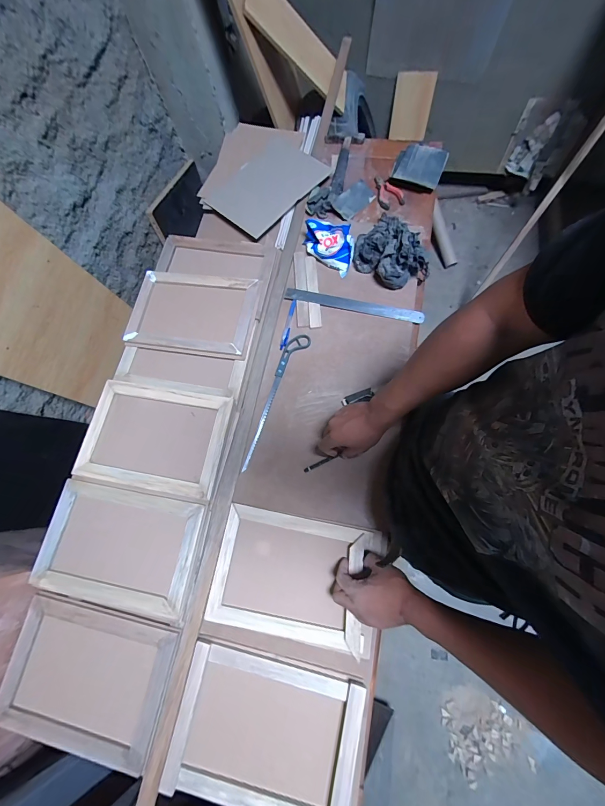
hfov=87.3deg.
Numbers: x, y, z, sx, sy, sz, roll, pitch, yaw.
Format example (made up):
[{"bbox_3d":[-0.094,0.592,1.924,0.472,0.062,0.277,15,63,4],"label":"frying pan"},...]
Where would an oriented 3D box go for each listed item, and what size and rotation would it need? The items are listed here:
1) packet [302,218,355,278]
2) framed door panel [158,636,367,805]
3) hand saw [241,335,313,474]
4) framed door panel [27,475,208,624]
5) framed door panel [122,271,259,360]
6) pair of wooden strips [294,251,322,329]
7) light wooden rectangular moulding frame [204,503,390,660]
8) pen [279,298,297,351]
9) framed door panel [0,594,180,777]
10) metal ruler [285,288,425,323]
[{"bbox_3d":[0.066,-0.388,0.770,0.149,0.055,0.076,39,78,11],"label":"packet"},{"bbox_3d":[-0.062,0.541,0.517,0.295,0.033,0.207,8,74,10],"label":"framed door panel"},{"bbox_3d":[-0.068,-0.015,0.699,0.047,0.011,0.324,24,75,9],"label":"hand saw"},{"bbox_3d":[-0.351,0.272,0.601,0.303,0.032,0.202,10,73,5],"label":"framed door panel"},{"bbox_3d":[-0.260,-0.215,0.750,0.288,0.023,0.197,9,73,4],"label":"framed door panel"},{"bbox_3d":[0.011,-0.279,0.768,0.054,0.010,0.211,-4,73,1],"label":"pair of wooden strips"},{"bbox_3d":[-0.013,0.316,0.582,0.294,0.029,0.200,9,73,5],"label":"light wooden rectangular moulding frame"},{"bbox_3d":[-0.033,-0.191,0.746,0.013,0.011,0.138,11,73,5],"label":"pen"},{"bbox_3d":[-0.388,0.487,0.571,0.302,0.040,0.210,9,74,10],"label":"framed door panel"},{"bbox_3d":[0.120,-0.232,0.746,0.321,0.008,0.030,13,76,6],"label":"metal ruler"}]

